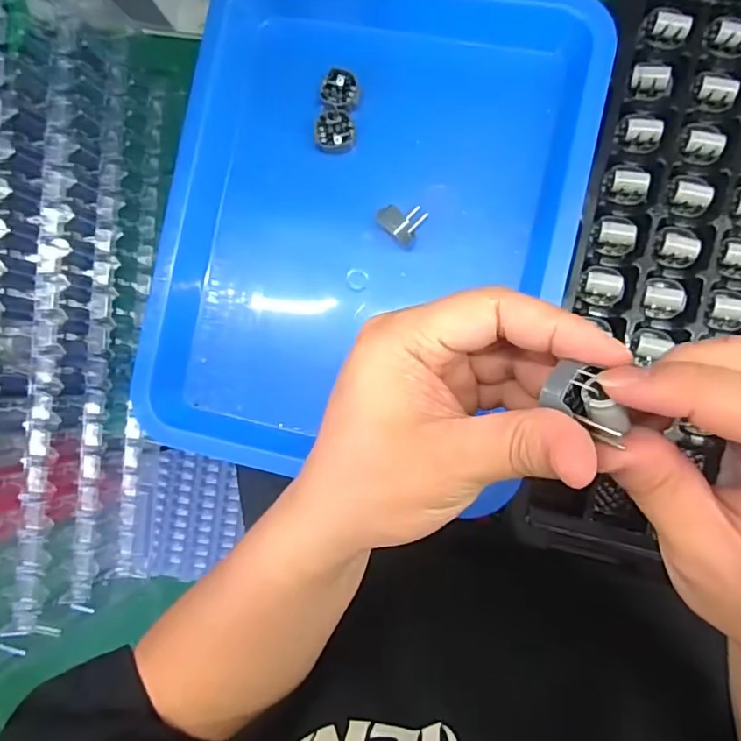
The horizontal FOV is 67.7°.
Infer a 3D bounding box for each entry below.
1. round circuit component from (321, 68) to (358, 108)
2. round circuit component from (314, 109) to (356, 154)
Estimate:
[{"bbox_3d":[-0.021,-0.192,0.376,0.024,0.005,0.027,-7,89,6],"label":"round circuit component"},{"bbox_3d":[-0.025,-0.163,0.377,0.027,0.005,0.027,2,109,-3],"label":"round circuit component"}]

